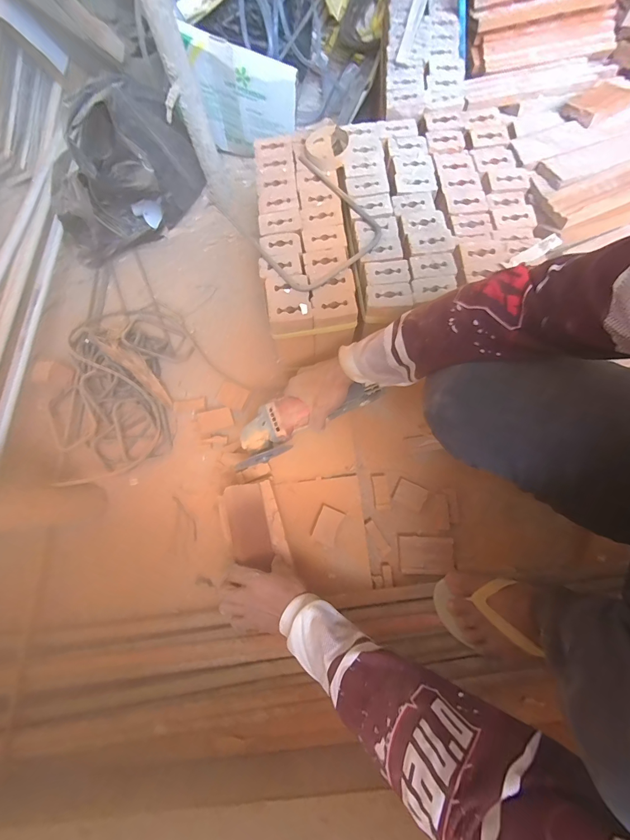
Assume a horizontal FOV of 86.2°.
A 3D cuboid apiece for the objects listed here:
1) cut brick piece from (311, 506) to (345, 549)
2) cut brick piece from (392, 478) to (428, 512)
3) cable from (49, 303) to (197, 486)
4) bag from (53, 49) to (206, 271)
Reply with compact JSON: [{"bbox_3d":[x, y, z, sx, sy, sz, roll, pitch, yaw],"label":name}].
[{"bbox_3d":[0.023,0.192,0.610,0.042,0.016,0.061,21,77,7],"label":"cut brick piece"},{"bbox_3d":[0.179,0.139,0.629,0.054,0.010,0.045,27,78,8],"label":"cut brick piece"},{"bbox_3d":[-0.393,-0.078,0.663,0.246,0.070,0.371,12,76,5],"label":"cable"},{"bbox_3d":[-0.395,-0.498,0.688,0.337,0.242,0.195,-27,76,-5],"label":"bag"}]

